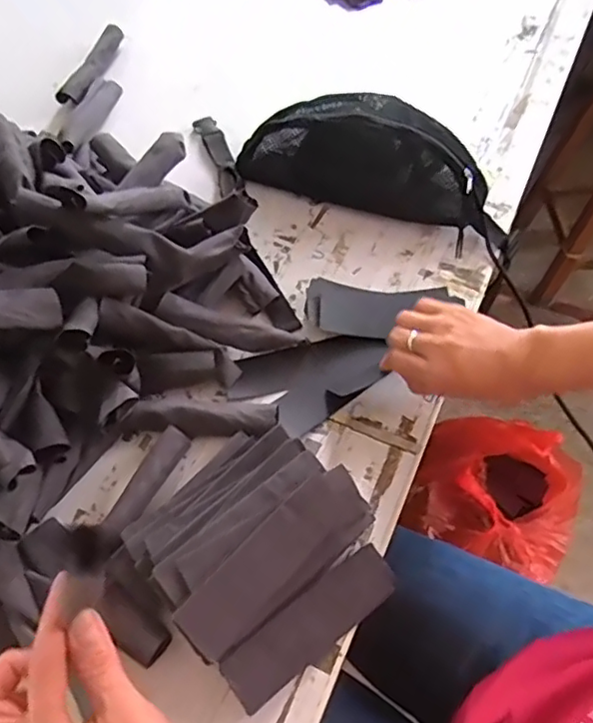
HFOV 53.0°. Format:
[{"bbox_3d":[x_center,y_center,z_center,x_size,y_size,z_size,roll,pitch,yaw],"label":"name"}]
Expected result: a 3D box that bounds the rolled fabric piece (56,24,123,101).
[{"bbox_3d":[-0.274,-0.398,0.804,0.030,0.029,0.145,16,63,8],"label":"rolled fabric piece"}]

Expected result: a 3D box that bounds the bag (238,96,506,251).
[{"bbox_3d":[0.103,-0.243,0.678,0.312,0.087,0.144,25,64,13],"label":"bag"}]

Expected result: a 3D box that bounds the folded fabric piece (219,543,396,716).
[{"bbox_3d":[0.014,0.201,0.460,0.148,0.017,0.047,-34,86,-23],"label":"folded fabric piece"}]

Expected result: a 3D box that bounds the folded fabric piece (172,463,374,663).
[{"bbox_3d":[-0.012,0.149,0.450,0.166,0.007,0.061,-40,102,-25],"label":"folded fabric piece"}]

